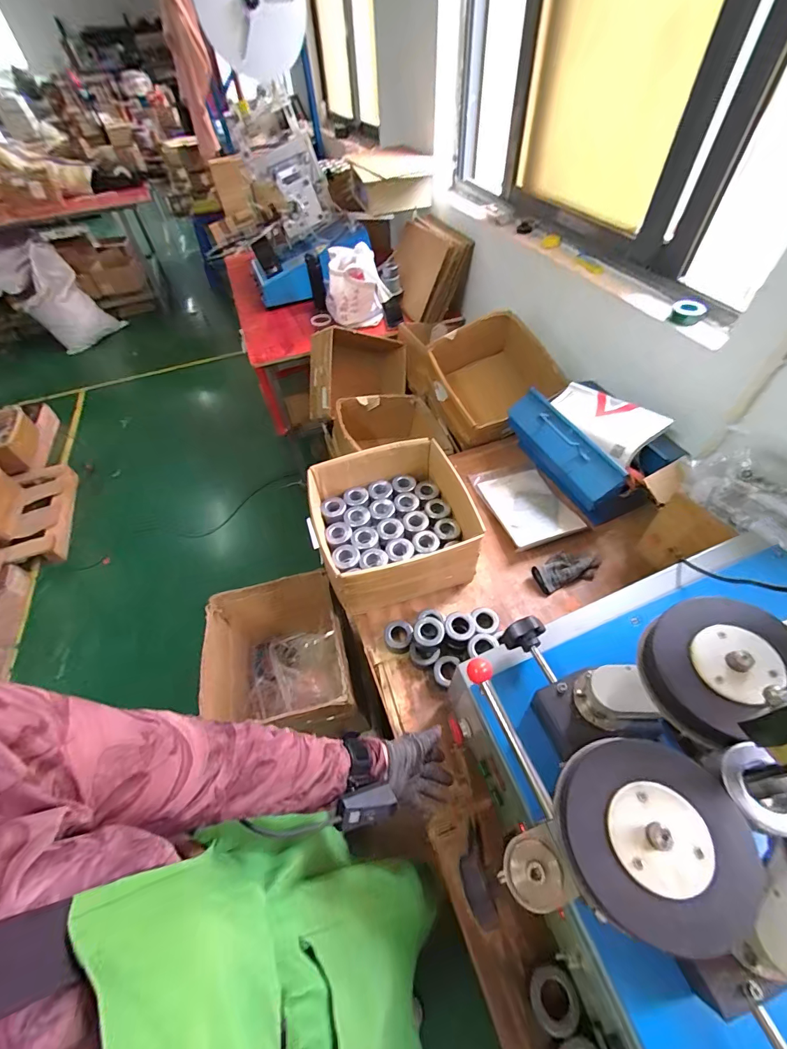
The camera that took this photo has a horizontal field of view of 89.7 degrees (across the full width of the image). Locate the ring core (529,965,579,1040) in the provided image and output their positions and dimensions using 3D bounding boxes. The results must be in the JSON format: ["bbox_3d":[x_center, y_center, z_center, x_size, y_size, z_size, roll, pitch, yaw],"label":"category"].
[{"bbox_3d":[0.210,0.619,0.517,0.059,0.021,0.058,-14,44,13],"label":"ring core"}]

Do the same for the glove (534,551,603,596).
[{"bbox_3d":[0.406,0.096,0.913,0.161,0.057,0.076,-17,54,-9],"label":"glove"}]

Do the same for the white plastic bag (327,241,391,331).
[{"bbox_3d":[-0.155,-0.959,1.597,0.238,0.237,0.182,-15,53,-7],"label":"white plastic bag"}]

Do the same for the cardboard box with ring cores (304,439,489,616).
[{"bbox_3d":[0.010,-0.008,0.936,0.350,0.177,0.345,-17,54,-9],"label":"cardboard box with ring cores"}]

